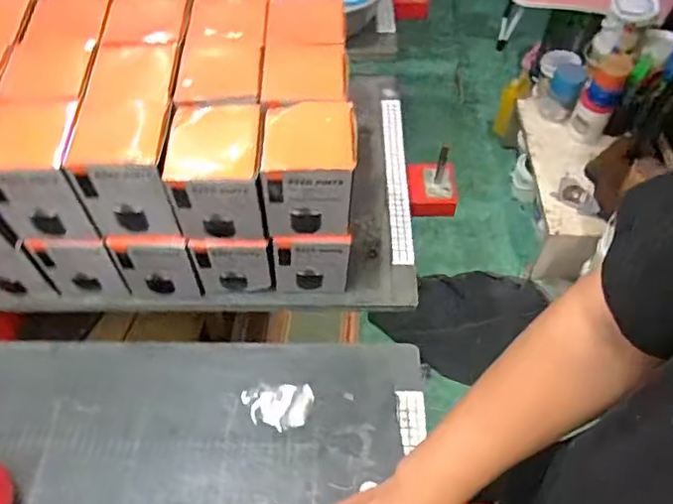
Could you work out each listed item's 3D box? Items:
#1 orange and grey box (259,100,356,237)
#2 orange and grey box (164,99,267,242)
[{"bbox_3d":[-0.028,-0.085,0.613,0.092,0.117,0.096,-1,56,-1],"label":"orange and grey box"},{"bbox_3d":[-0.122,-0.083,0.608,0.091,0.118,0.099,0,56,0],"label":"orange and grey box"}]

